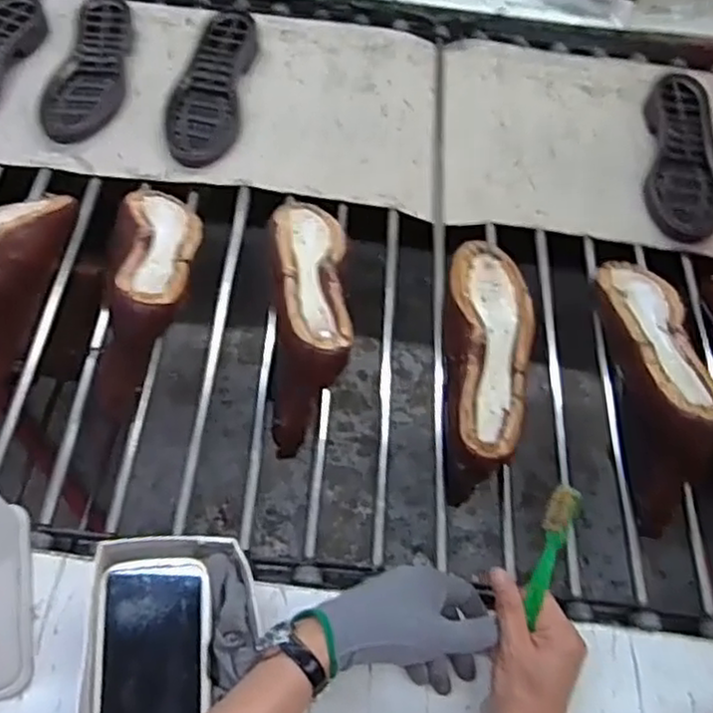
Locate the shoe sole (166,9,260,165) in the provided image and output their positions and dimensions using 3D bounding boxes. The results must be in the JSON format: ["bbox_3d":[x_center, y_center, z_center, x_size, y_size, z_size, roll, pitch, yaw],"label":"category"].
[{"bbox_3d":[-0.184,-0.345,0.911,0.092,0.031,0.262,7,58,0],"label":"shoe sole"}]

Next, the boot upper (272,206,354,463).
[{"bbox_3d":[-0.049,-0.052,0.726,0.077,0.126,0.272,0,59,-5],"label":"boot upper"}]

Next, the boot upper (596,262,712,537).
[{"bbox_3d":[0.281,0.007,0.693,0.088,0.124,0.282,9,58,1],"label":"boot upper"}]

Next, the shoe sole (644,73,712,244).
[{"bbox_3d":[0.416,-0.262,0.911,0.094,0.031,0.265,12,58,2],"label":"shoe sole"}]

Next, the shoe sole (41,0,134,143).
[{"bbox_3d":[-0.331,-0.372,0.917,0.081,0.030,0.243,7,58,0],"label":"shoe sole"}]

